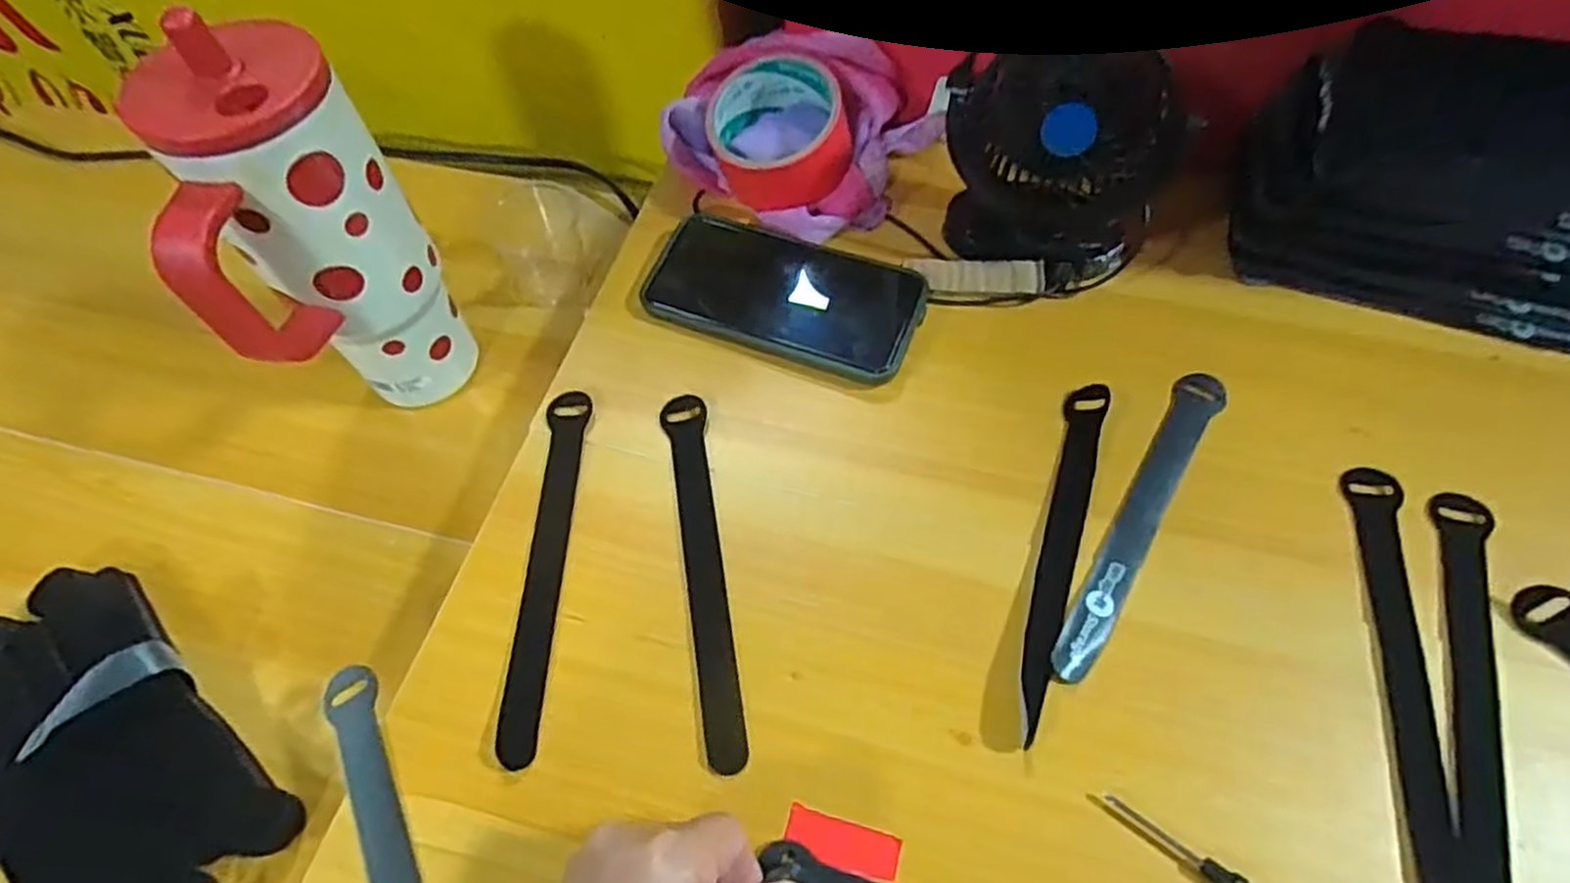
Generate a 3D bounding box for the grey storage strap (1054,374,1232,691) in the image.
[{"bbox_3d":[0.183,0.038,0.400,0.021,0.009,0.195,29,66,17],"label":"grey storage strap"}]

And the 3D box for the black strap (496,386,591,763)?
[{"bbox_3d":[-0.121,0.059,0.395,0.021,0.008,0.195,0,59,2],"label":"black strap"}]

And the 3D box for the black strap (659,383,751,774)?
[{"bbox_3d":[-0.041,0.060,0.391,0.022,0.004,0.195,-10,61,-4],"label":"black strap"}]

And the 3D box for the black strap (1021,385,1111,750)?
[{"bbox_3d":[0.137,0.049,0.385,0.019,0.013,0.188,15,62,11],"label":"black strap"}]

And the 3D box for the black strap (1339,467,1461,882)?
[{"bbox_3d":[0.280,0.099,0.357,0.025,0.006,0.194,11,62,8],"label":"black strap"}]

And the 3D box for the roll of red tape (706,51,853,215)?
[{"bbox_3d":[-0.003,-0.197,0.496,0.095,0.052,0.095,-2,75,6],"label":"roll of red tape"}]

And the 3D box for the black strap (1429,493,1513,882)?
[{"bbox_3d":[0.308,0.109,0.350,0.022,0.006,0.192,16,62,9],"label":"black strap"}]

